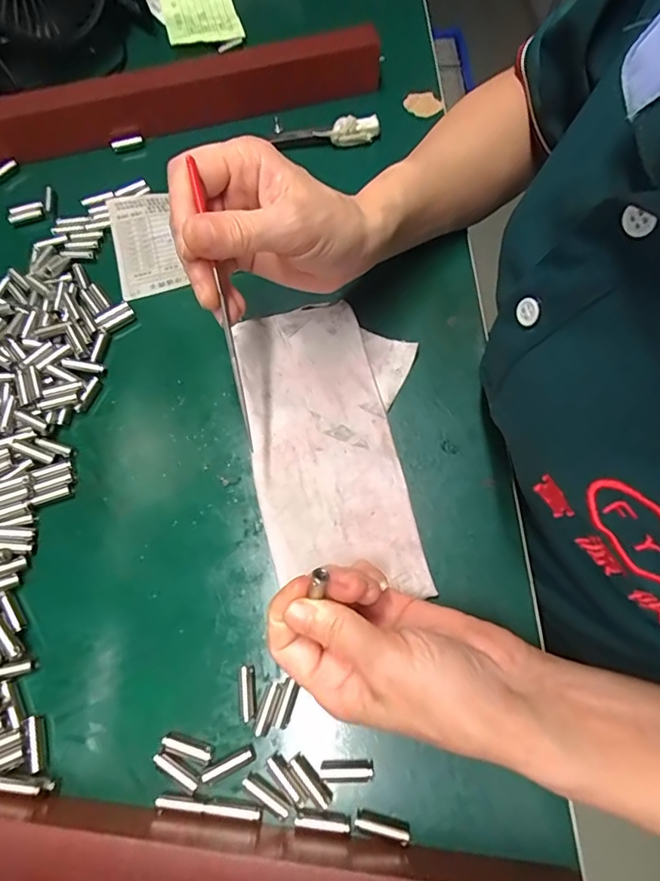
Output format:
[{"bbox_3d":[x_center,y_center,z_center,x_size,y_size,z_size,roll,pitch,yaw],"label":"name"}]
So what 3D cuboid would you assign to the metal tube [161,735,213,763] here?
[{"bbox_3d":[-0.070,0.149,0.239,0.025,0.004,0.006,14,66,8],"label":"metal tube"}]

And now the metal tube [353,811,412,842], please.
[{"bbox_3d":[0.024,0.174,0.223,0.024,0.007,0.006,12,68,7],"label":"metal tube"}]

